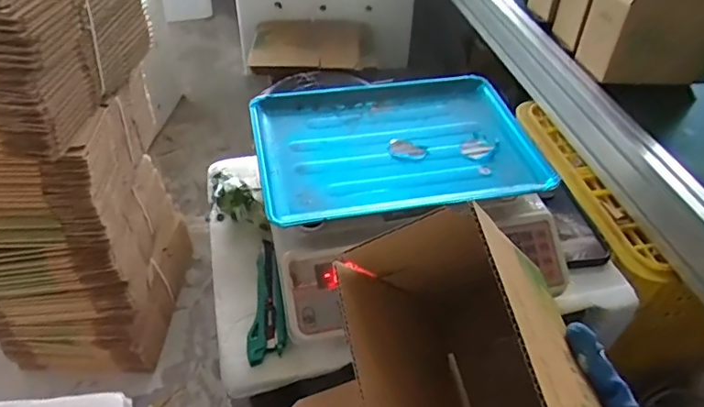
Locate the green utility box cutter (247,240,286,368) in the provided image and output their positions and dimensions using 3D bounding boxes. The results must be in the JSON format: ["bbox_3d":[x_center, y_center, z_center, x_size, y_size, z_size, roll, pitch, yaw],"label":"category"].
[{"bbox_3d":[-0.098,0.108,0.590,0.039,0.016,0.158,-4,46,-6],"label":"green utility box cutter"}]

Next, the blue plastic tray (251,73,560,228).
[{"bbox_3d":[0.054,-0.081,0.672,0.354,0.030,0.259,-8,46,-10],"label":"blue plastic tray"}]

